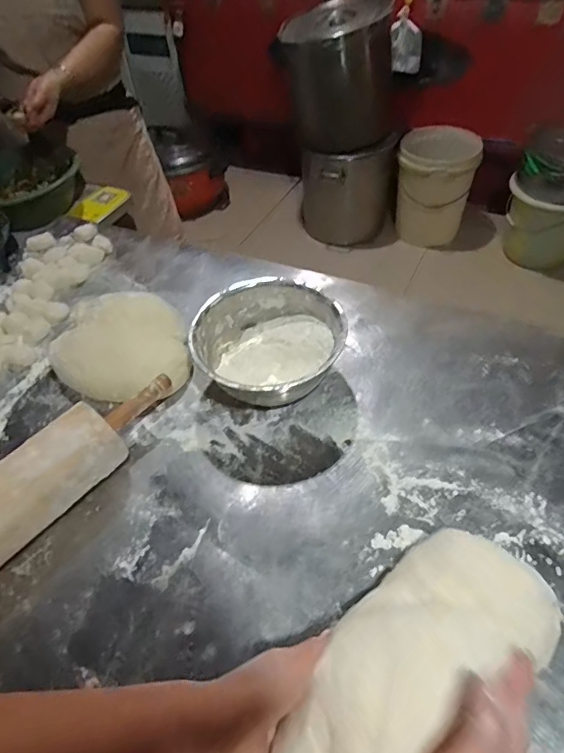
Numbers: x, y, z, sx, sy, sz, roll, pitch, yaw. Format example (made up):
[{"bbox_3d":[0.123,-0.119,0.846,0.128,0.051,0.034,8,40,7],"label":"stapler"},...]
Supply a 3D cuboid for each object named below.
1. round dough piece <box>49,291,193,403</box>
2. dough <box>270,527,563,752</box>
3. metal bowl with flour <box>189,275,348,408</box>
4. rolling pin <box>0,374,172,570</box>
[{"bbox_3d":[-0.216,-0.043,0.629,0.158,0.077,0.172,-3,50,3],"label":"round dough piece"},{"bbox_3d":[0.088,0.210,0.319,0.113,0.084,0.244,34,51,29],"label":"dough"},{"bbox_3d":[-0.014,-0.036,0.633,0.177,0.096,0.179,-3,50,3],"label":"metal bowl with flour"},{"bbox_3d":[-0.273,0.131,0.489,0.070,0.080,0.415,29,58,26],"label":"rolling pin"}]

